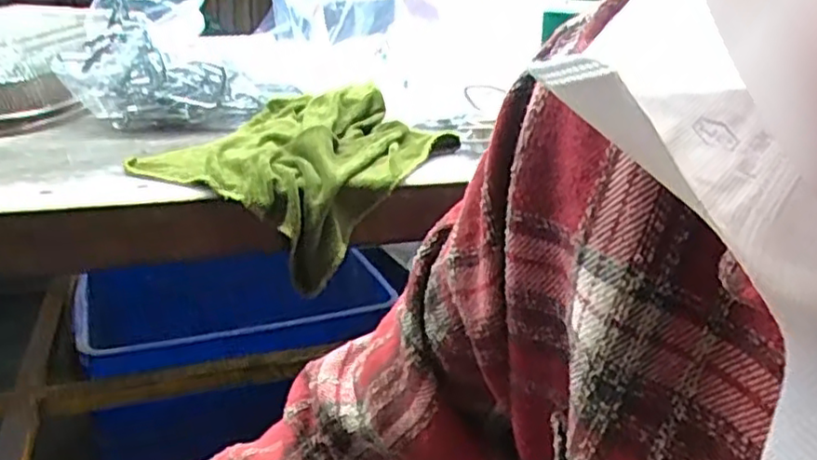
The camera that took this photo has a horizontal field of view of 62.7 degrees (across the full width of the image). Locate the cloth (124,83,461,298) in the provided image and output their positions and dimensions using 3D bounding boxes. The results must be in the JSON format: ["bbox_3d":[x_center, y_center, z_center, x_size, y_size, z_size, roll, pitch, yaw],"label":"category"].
[{"bbox_3d":[-0.093,-0.056,0.607,0.211,0.099,0.242,14,24,29],"label":"cloth"}]

